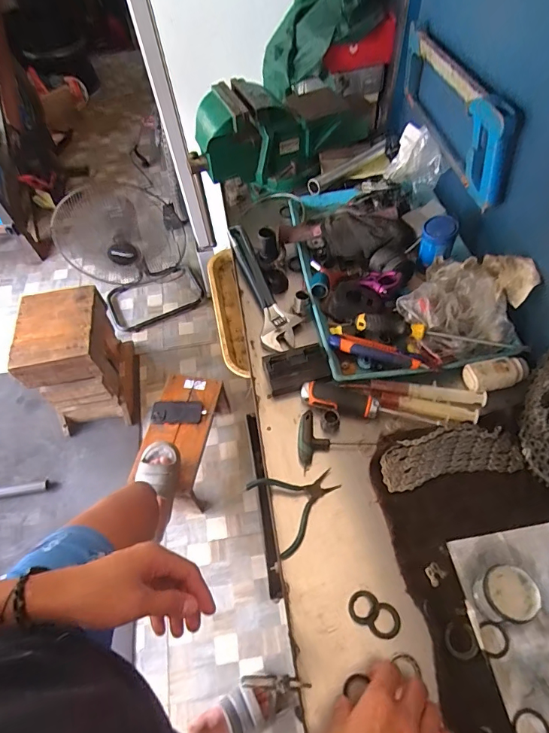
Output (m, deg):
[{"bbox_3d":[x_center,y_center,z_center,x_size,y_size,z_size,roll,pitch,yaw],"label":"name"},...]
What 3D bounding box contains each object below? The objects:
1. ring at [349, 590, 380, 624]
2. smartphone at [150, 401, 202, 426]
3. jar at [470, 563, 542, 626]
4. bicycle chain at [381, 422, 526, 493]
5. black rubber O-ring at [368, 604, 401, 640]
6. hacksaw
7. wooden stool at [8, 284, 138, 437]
[{"bbox_3d":[0.103,0.277,0.483,0.035,0.012,0.033,-2,57,3],"label":"ring"},{"bbox_3d":[-0.320,0.150,1.383,0.160,0.015,0.091,0,53,-2],"label":"smartphone"},{"bbox_3d":[0.253,0.249,0.458,0.055,0.043,0.054,-2,57,3],"label":"jar"},{"bbox_3d":[0.238,0.120,0.577,0.183,0.011,0.074,-9,57,-2],"label":"bicycle chain"},{"bbox_3d":[0.127,0.289,0.472,0.031,0.010,0.034,-2,57,3],"label":"black rubber O-ring"},{"bbox_3d":[0.301,-0.432,0.717,0.035,0.146,0.392,-9,57,-2],"label":"hacksaw"},{"bbox_3d":[-0.710,-0.030,1.537,0.260,0.422,0.359,-11,57,-3],"label":"wooden stool"}]

